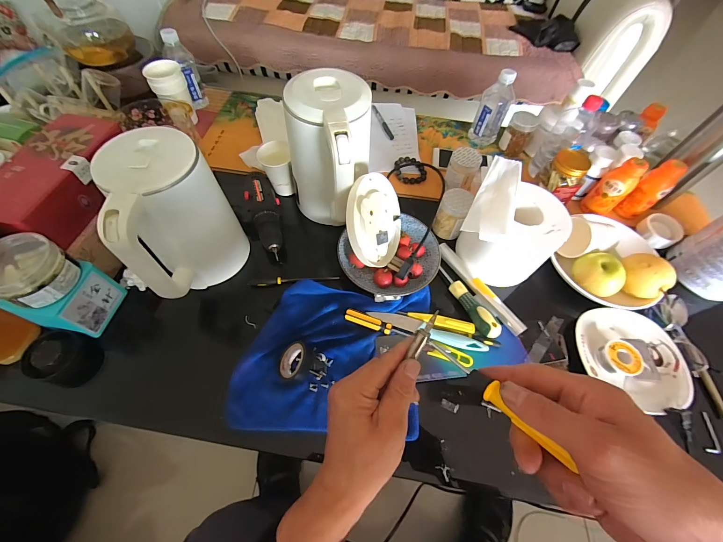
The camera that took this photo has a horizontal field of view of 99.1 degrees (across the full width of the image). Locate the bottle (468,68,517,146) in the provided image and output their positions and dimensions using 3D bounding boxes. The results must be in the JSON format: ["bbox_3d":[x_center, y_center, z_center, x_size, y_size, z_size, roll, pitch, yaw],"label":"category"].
[{"bbox_3d":[0.304,-0.370,0.713,0.067,0.163,0.052,24,61,10],"label":"bottle"}]

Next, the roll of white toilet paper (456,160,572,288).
[{"bbox_3d":[0.258,-0.076,0.539,0.145,0.119,0.173,26,62,12],"label":"roll of white toilet paper"}]

